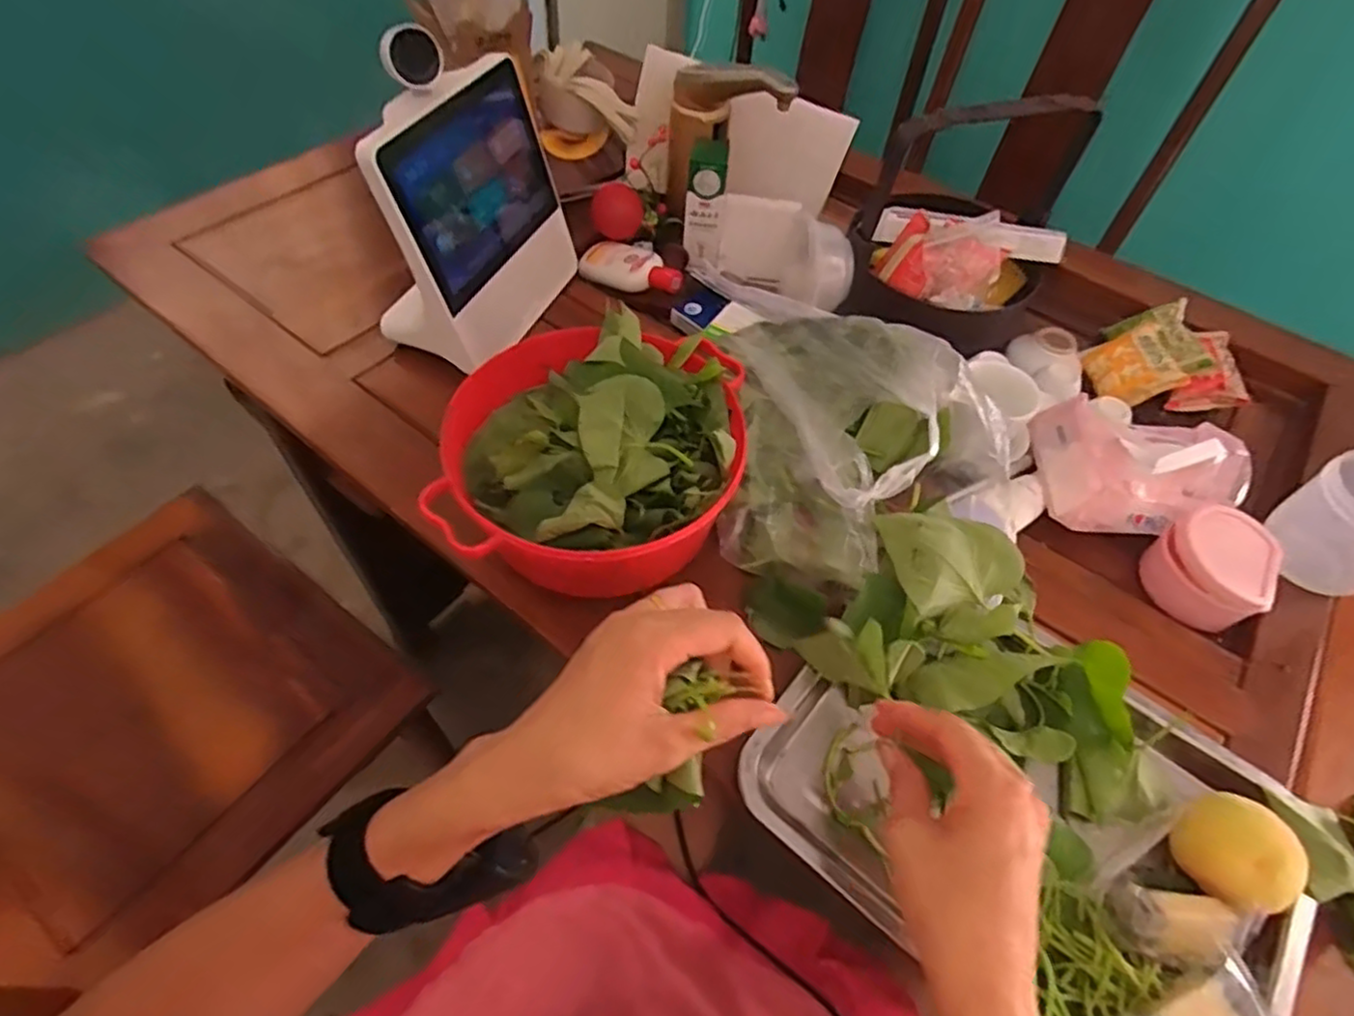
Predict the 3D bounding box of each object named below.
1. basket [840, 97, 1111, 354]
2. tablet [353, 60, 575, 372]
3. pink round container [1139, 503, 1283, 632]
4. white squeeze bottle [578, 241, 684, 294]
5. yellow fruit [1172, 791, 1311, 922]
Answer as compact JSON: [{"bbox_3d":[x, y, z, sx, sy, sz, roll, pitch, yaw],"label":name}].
[{"bbox_3d":[0.301,-0.303,0.700,0.191,0.190,0.183,28,57,16],"label":"basket"},{"bbox_3d":[-0.184,-0.268,0.628,0.106,0.194,0.227,23,56,13],"label":"tablet"},{"bbox_3d":[0.438,0.048,0.555,0.073,0.064,0.084,-24,59,-20],"label":"pink round container"},{"bbox_3d":[-0.049,-0.269,0.768,0.119,0.030,0.052,17,55,8],"label":"white squeeze bottle"},{"bbox_3d":[0.325,0.202,0.401,0.047,0.050,0.061,-2,54,-6],"label":"yellow fruit"}]

